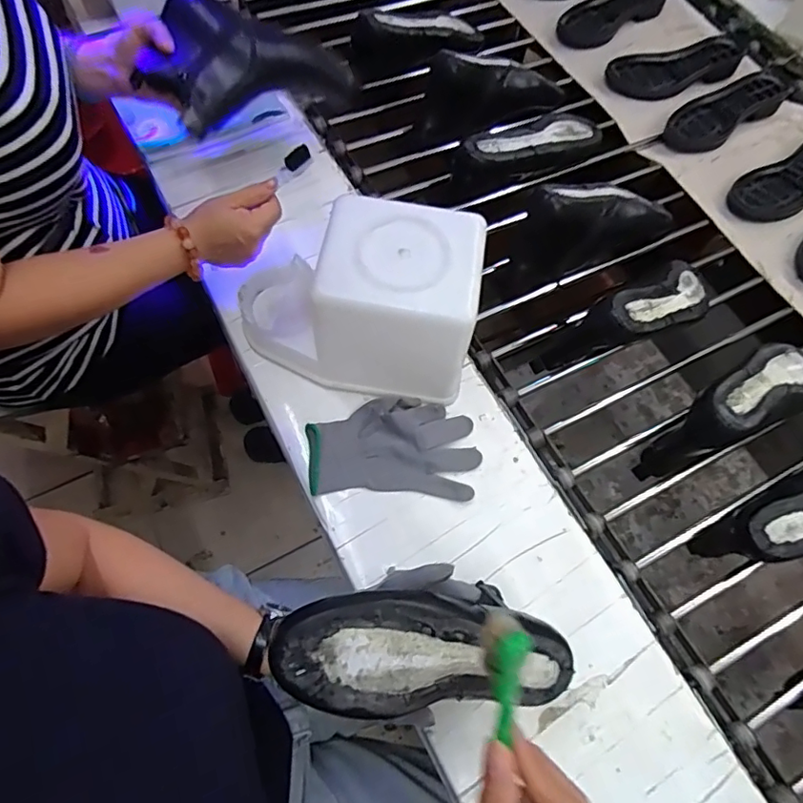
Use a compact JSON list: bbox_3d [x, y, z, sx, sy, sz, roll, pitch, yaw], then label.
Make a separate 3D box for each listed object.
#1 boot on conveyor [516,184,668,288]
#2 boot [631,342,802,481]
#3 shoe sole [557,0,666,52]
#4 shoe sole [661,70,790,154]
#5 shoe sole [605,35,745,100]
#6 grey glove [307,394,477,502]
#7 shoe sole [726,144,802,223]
[{"bbox_3d":[0.242,-0.238,0.728,0.233,0.120,0.085,-23,68,-12],"label":"boot on conveyor"},{"bbox_3d":[0.397,-0.002,0.632,0.251,0.113,0.083,-24,69,-12],"label":"boot"},{"bbox_3d":[0.387,-0.726,0.999,0.238,0.032,0.095,-37,72,-17],"label":"shoe sole"},{"bbox_3d":[0.542,-0.487,0.899,0.254,0.024,0.092,-33,71,-16],"label":"shoe sole"},{"bbox_3d":[0.469,-0.576,0.933,0.239,0.033,0.098,-15,67,-9],"label":"shoe sole"},{"bbox_3d":[-0.009,0.048,0.573,0.174,0.024,0.101,-2,65,-3],"label":"grey glove"},{"bbox_3d":[0.610,-0.347,0.835,0.245,0.024,0.089,-31,70,-15],"label":"shoe sole"}]

